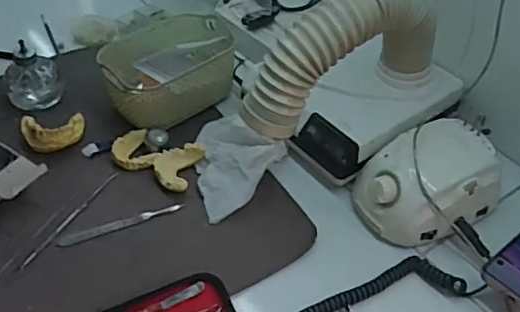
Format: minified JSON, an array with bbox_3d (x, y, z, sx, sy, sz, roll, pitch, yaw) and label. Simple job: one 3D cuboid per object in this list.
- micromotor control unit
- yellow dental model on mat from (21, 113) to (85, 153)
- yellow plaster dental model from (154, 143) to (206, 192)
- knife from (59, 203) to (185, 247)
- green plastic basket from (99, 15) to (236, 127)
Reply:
[{"bbox_3d":[0.187,0.026,0.618,0.151,0.082,0.096,-17,48,-16],"label":"micromotor control unit"},{"bbox_3d":[-0.255,-0.027,0.710,0.071,0.037,0.053,-12,47,-12],"label":"yellow dental model on mat"},{"bbox_3d":[-0.100,0.012,0.679,0.050,0.019,0.070,12,47,11],"label":"yellow plaster dental model"},{"bbox_3d":[-0.152,0.076,0.631,0.137,0.004,0.014,-17,48,-16],"label":"knife"},{"bbox_3d":[-0.118,-0.112,0.742,0.109,0.096,0.164,32,54,28],"label":"green plastic basket"}]

